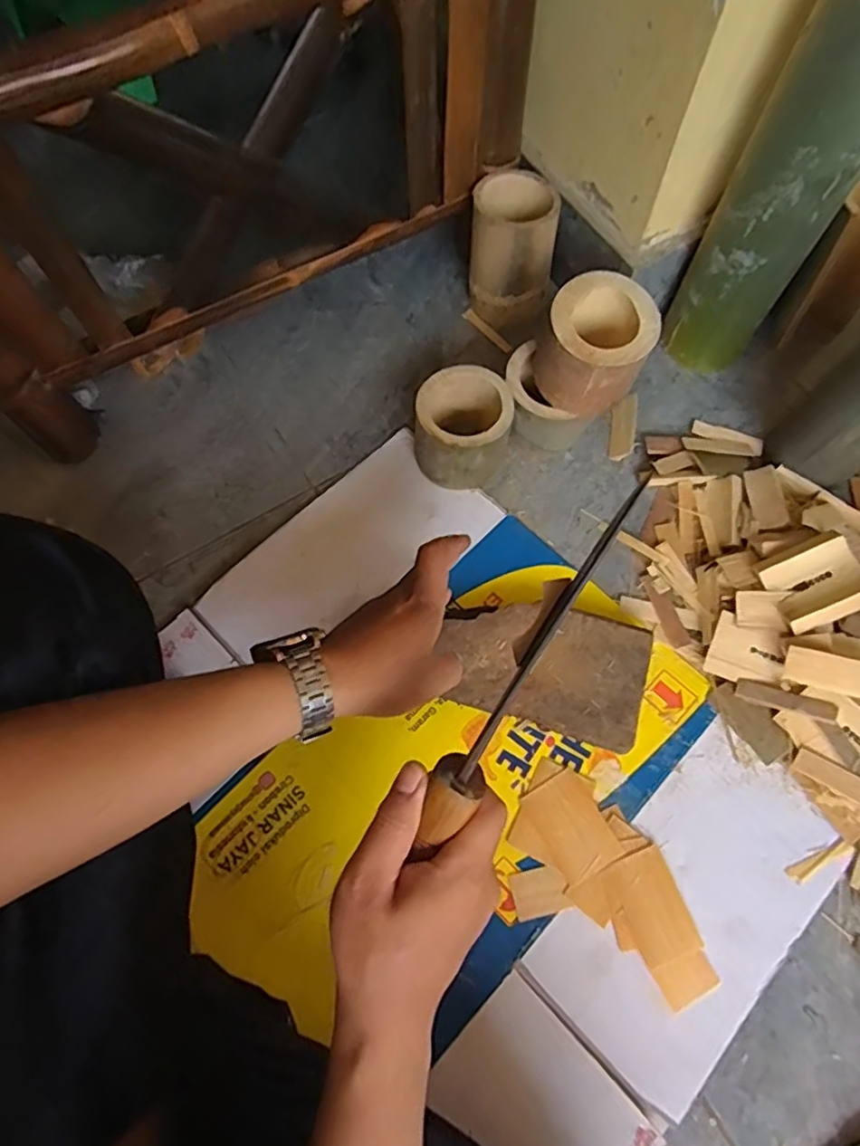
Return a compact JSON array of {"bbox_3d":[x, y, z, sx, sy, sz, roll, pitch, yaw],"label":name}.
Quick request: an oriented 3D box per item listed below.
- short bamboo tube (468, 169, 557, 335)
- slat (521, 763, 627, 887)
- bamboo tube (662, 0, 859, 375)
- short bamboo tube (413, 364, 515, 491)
[{"bbox_3d":[0.086,-0.337,0.660,0.083,0.127,0.092,8,68,4],"label":"short bamboo tube"},{"bbox_3d":[0.113,0.201,0.493,0.050,0.004,0.074,-28,67,-9],"label":"slat"},{"bbox_3d":[0.303,-0.323,0.537,0.094,0.319,0.089,24,70,10],"label":"bamboo tube"},{"bbox_3d":[0.032,-0.135,0.596,0.086,0.083,0.090,0,67,0],"label":"short bamboo tube"}]

